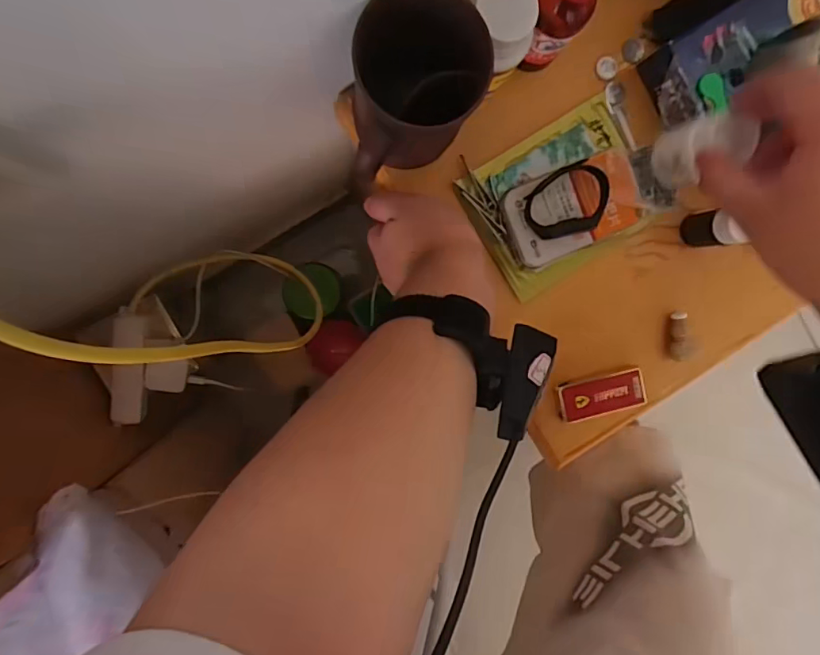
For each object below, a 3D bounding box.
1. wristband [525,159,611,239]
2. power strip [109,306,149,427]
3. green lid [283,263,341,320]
[{"bbox_3d":[0.121,-0.097,0.391,0.066,0.011,0.051,-18,95,-1],"label":"wristband"},{"bbox_3d":[-0.297,0.044,0.538,0.032,0.027,0.122,6,95,-7],"label":"power strip"},{"bbox_3d":[-0.138,-0.052,0.717,0.081,0.024,0.070,-28,114,-14],"label":"green lid"}]

